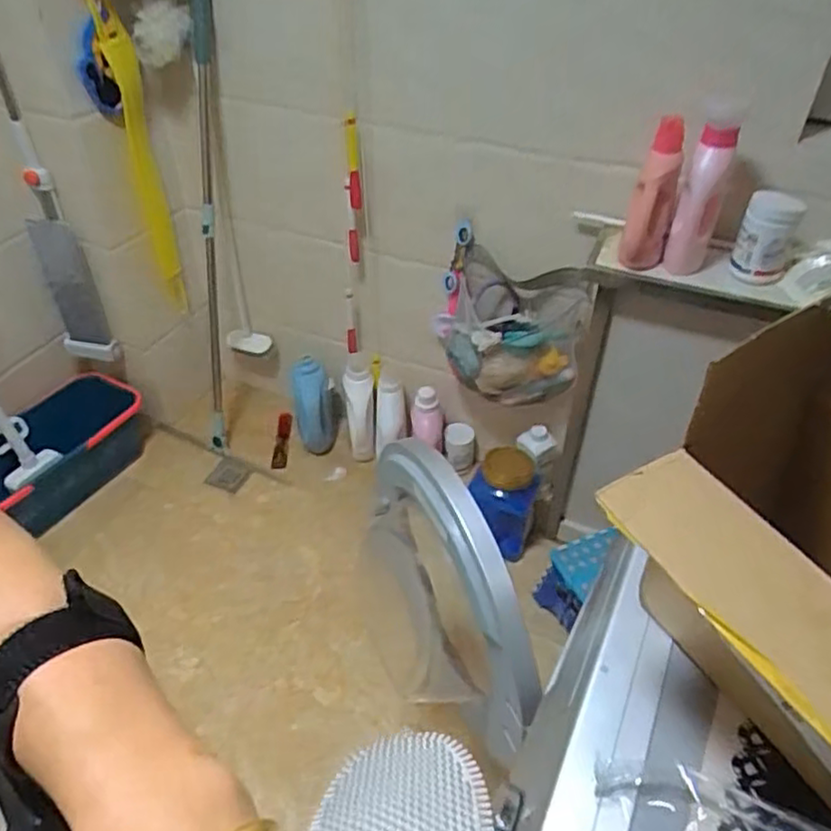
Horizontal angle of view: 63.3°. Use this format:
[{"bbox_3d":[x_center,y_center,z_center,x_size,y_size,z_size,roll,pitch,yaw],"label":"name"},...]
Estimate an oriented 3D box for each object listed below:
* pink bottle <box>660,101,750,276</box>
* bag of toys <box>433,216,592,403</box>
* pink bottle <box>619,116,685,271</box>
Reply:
[{"bbox_3d":[0.468,-0.361,1.102,0.068,0.259,0.050,20,46,20],"label":"pink bottle"},{"bbox_3d":[0.206,-0.186,1.520,0.322,0.323,0.230,6,43,6],"label":"bag of toys"},{"bbox_3d":[0.400,-0.362,1.130,0.072,0.223,0.091,16,45,17],"label":"pink bottle"}]

